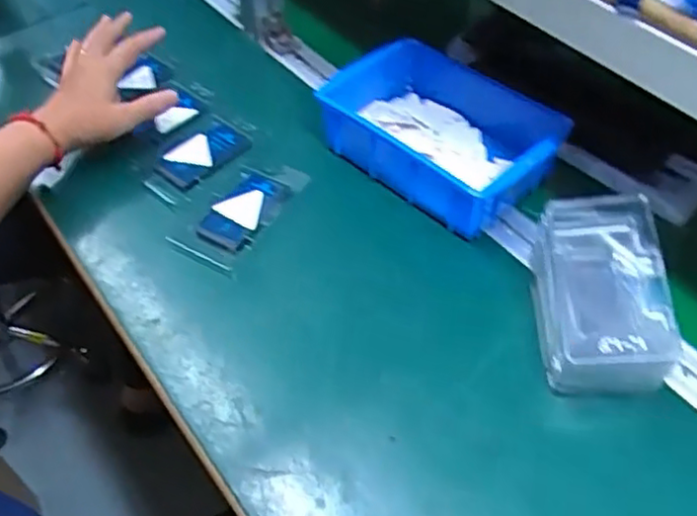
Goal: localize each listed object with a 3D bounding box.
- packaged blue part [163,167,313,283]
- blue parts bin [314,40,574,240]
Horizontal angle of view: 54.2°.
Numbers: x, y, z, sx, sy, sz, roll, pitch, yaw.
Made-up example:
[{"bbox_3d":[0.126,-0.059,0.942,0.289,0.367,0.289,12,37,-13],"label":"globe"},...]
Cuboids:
[{"bbox_3d":[-0.101,-0.046,0.630,0.065,0.014,0.138,23,54,19],"label":"packaged blue part"},{"bbox_3d":[0.087,-0.114,0.649,0.206,0.075,0.142,33,58,25],"label":"blue parts bin"}]

